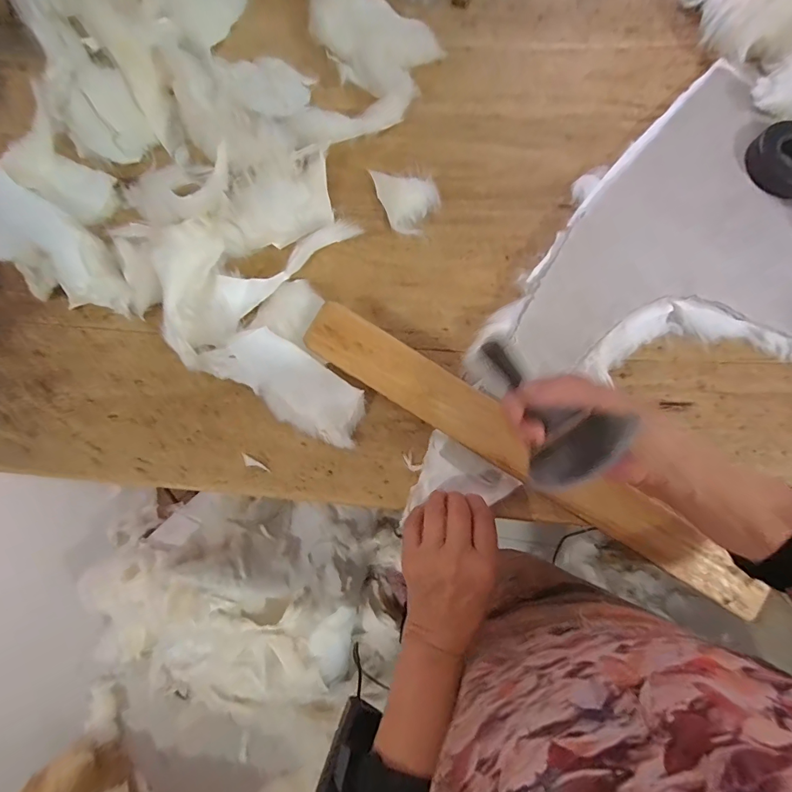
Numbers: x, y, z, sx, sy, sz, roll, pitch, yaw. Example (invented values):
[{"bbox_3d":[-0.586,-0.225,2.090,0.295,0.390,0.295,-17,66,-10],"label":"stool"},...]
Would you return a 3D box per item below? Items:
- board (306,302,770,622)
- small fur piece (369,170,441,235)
[{"bbox_3d":[0.128,0.055,0.391,0.480,0.015,0.055,33,77,1],"label":"board"},{"bbox_3d":[0.005,-0.218,0.456,0.079,0.030,0.059,18,76,3],"label":"small fur piece"}]

